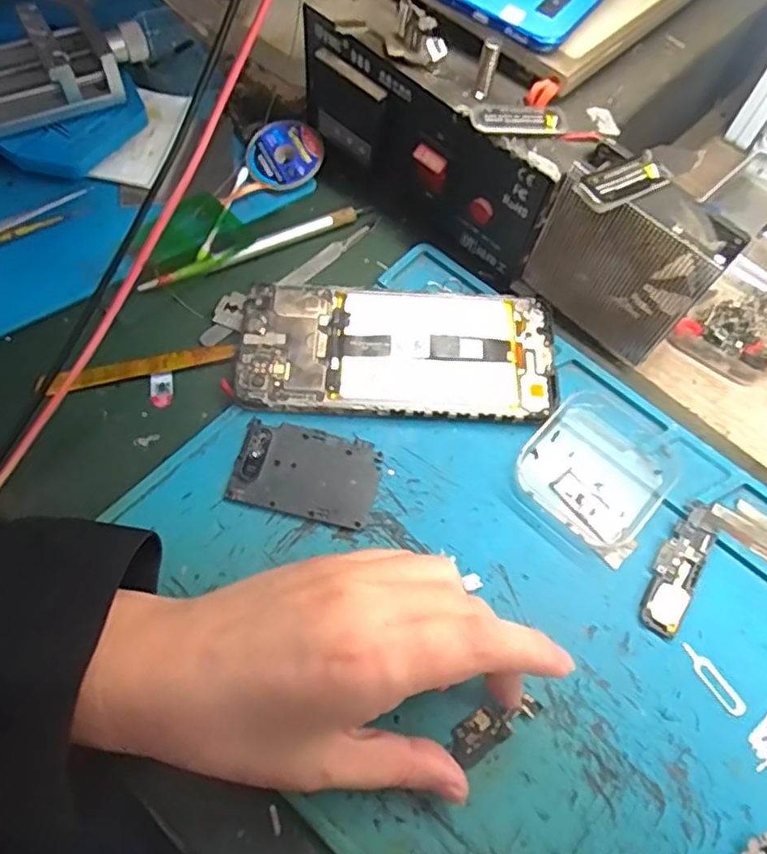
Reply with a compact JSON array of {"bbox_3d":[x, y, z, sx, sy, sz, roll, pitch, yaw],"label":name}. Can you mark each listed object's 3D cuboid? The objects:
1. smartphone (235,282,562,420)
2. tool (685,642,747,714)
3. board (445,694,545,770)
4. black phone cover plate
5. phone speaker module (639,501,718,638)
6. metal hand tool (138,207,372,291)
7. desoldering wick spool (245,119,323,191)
[{"bbox_3d":[0.007,-0.040,0.329,0.160,0.011,0.069,3,65,-1],"label":"smartphone"},{"bbox_3d":[0.141,0.107,0.274,0.009,0.004,0.034,-31,70,-16],"label":"tool"},{"bbox_3d":[0.046,0.121,0.261,0.039,0.004,0.017,-24,68,-13],"label":"board"},{"bbox_3d":[-0.036,0.021,0.302,0.066,0.004,0.043,13,65,3],"label":"black phone cover plate"},{"bbox_3d":[0.136,0.063,0.293,0.020,0.004,0.065,31,68,12],"label":"phone speaker module"},{"bbox_3d":[-0.069,-0.101,0.357,0.133,0.006,0.011,-26,69,-14],"label":"metal hand tool"},{"bbox_3d":[-0.059,-0.161,0.384,0.043,0.017,0.043,1,65,-2],"label":"desoldering wick spool"}]

